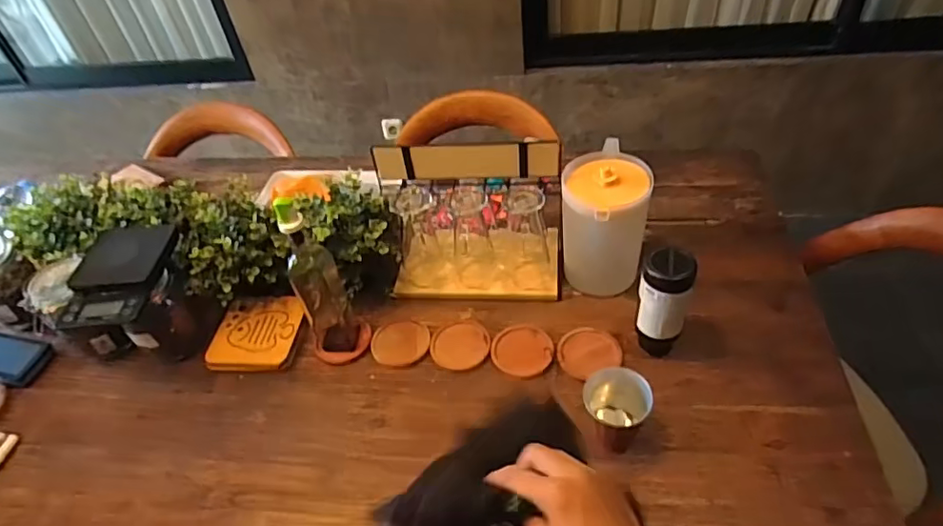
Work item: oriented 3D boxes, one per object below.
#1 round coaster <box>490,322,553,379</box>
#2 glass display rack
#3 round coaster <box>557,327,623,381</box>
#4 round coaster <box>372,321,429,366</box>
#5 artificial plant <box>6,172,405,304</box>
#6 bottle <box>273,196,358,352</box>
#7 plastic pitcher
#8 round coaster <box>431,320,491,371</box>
[{"bbox_3d":[0.083,0.139,0.899,0.096,0.011,0.104,-4,45,4],"label":"round coaster"},{"bbox_3d":[0.004,-0.070,0.951,0.292,0.246,0.127,0,45,8],"label":"glass display rack"},{"bbox_3d":[0.183,0.137,0.888,0.093,0.008,0.089,-4,45,4],"label":"round coaster"},{"bbox_3d":[-0.119,0.133,0.941,0.096,0.008,0.082,0,45,8],"label":"round coaster"},{"bbox_3d":[-0.473,-0.041,1.001,0.692,0.176,0.215,2,46,10],"label":"artificial plant"},{"bbox_3d":[-0.238,0.024,0.854,0.068,0.295,0.052,-22,47,-14],"label":"bottle"},{"bbox_3d":[0.219,-0.067,0.937,0.130,0.220,0.162,3,46,11],"label":"plastic pitcher"},{"bbox_3d":[-0.018,0.134,0.927,0.095,0.009,0.097,-4,45,4],"label":"round coaster"}]

